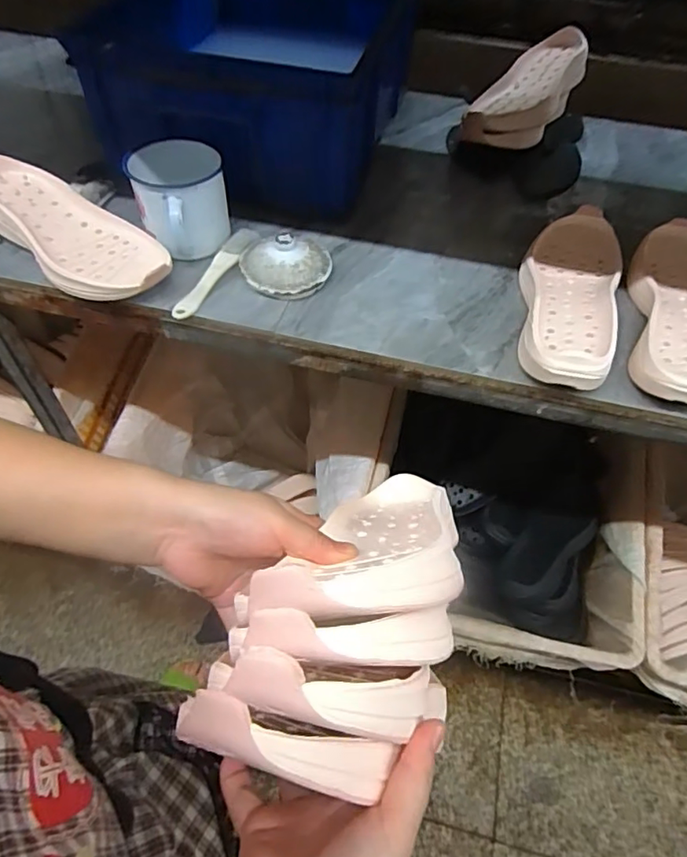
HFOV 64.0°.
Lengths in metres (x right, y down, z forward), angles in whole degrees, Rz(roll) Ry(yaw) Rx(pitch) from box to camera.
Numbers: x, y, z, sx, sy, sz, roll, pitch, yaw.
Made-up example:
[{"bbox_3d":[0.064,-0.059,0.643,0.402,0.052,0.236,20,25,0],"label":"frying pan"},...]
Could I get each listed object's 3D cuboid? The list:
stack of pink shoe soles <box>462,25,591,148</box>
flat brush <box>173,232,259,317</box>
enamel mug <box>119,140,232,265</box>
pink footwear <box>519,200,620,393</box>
[{"bbox_3d":[0.278,-0.500,0.821,0.108,0.063,0.267,31,72,18],"label":"stack of pink shoe soles"},{"bbox_3d":[-0.143,-0.179,0.626,0.024,0.031,0.155,23,55,15],"label":"flat brush"},{"bbox_3d":[-0.183,-0.259,0.625,0.106,0.091,0.112,-9,54,-10],"label":"enamel mug"},{"bbox_3d":[0.243,-0.151,0.596,0.104,0.044,0.280,17,54,10],"label":"pink footwear"}]

